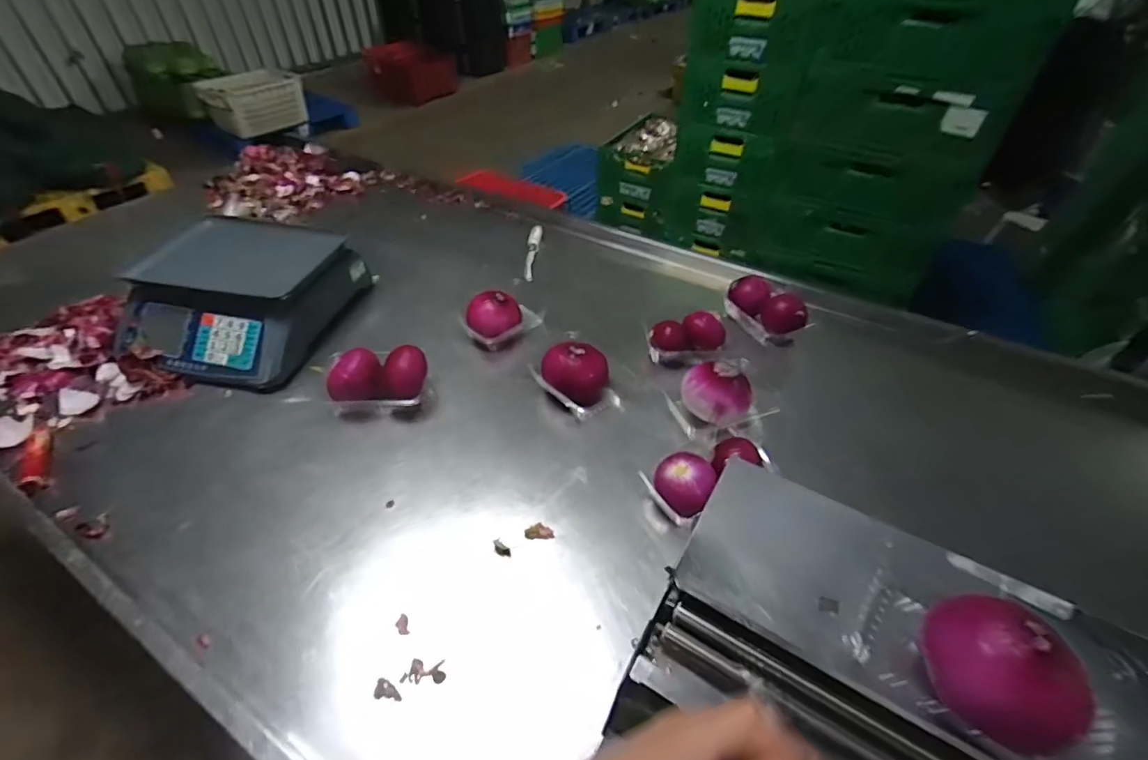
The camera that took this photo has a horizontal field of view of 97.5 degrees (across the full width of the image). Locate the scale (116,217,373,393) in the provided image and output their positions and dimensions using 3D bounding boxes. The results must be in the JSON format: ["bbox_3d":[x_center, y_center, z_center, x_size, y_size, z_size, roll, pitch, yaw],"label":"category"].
[{"bbox_3d":[-0.631,-0.175,0.993,0.385,0.123,0.385,9,45,7],"label":"scale"}]

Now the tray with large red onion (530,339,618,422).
[{"bbox_3d":[0.006,-0.007,0.857,0.112,0.090,0.141,-26,51,-25],"label":"tray with large red onion"}]

